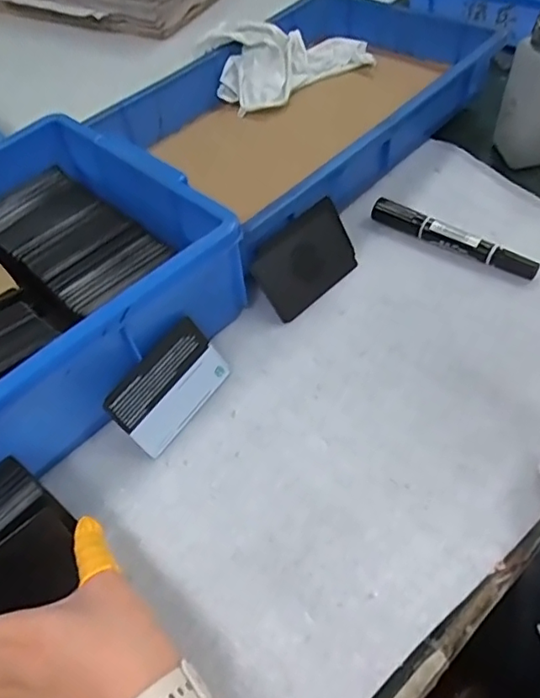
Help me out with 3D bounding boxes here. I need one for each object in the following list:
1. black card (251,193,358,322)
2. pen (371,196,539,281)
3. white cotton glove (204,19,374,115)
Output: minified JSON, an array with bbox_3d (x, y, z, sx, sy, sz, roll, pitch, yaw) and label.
[{"bbox_3d":[0.031,-0.075,0.466,0.099,0.006,0.062,-41,104,-25],"label":"black card"},{"bbox_3d":[0.151,-0.093,0.470,0.143,0.020,0.013,30,60,25],"label":"pen"},{"bbox_3d":[0.020,-0.314,0.610,0.165,0.065,0.109,-20,53,-11],"label":"white cotton glove"}]

